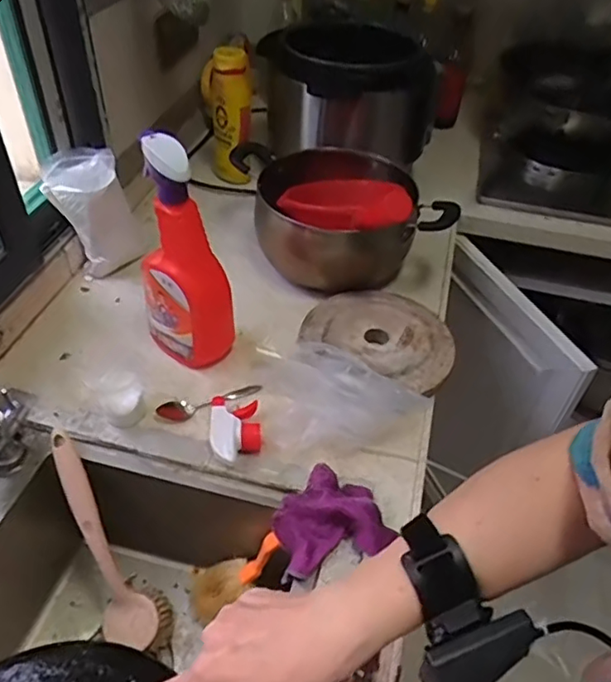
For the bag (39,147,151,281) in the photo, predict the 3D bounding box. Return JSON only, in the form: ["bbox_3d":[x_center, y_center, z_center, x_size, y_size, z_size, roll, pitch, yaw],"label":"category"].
[{"bbox_3d":[-0.310,-0.189,0.883,0.120,0.165,0.098,-14,47,-17],"label":"bag"}]

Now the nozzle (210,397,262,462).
[{"bbox_3d":[-0.081,0.101,0.687,0.056,0.028,0.090,-4,45,-7],"label":"nozzle"}]

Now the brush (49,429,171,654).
[{"bbox_3d":[-0.243,0.236,0.695,0.070,0.274,0.083,-26,10,-27],"label":"brush"}]

